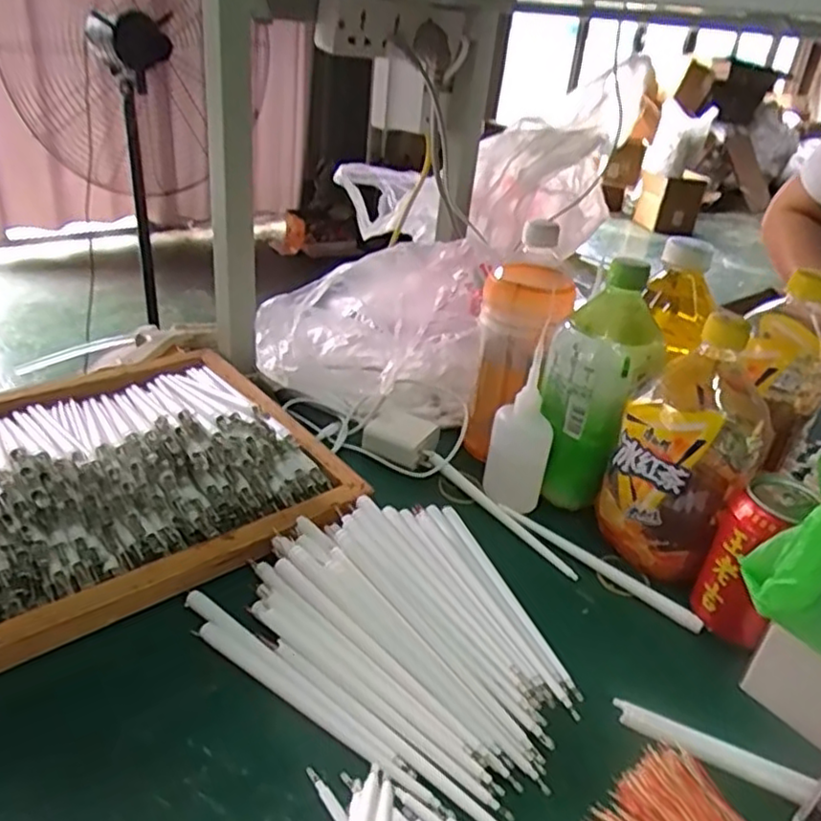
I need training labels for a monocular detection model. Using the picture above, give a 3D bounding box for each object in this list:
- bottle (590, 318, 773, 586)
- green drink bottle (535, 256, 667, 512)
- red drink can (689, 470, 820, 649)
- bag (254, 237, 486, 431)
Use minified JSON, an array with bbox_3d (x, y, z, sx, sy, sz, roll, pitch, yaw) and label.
[{"bbox_3d":[0.213,0.024,0.514,0.093,0.191,0.102,21,32,23],"label":"bottle"},{"bbox_3d":[0.152,-0.016,0.553,0.080,0.200,0.061,26,34,29],"label":"green drink bottle"},{"bbox_3d":[0.240,0.105,0.476,0.052,0.112,0.056,6,29,-3],"label":"red drink can"},{"bbox_3d":[-0.041,-0.087,0.684,0.224,0.151,0.166,5,30,-5],"label":"bag"}]

